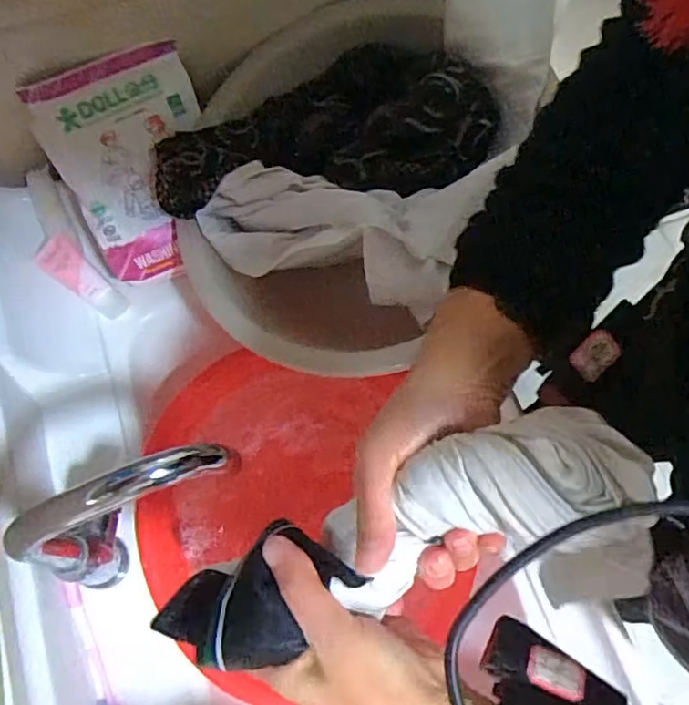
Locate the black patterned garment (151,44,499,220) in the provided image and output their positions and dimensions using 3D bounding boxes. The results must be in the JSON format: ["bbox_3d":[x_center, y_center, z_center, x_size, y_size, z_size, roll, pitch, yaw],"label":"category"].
[{"bbox_3d":[-0.028,-0.218,0.569,0.311,0.081,0.165,-10,70,-4],"label":"black patterned garment"}]

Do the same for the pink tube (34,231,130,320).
[{"bbox_3d":[-0.274,-0.080,0.639,0.102,0.019,0.039,46,73,-13],"label":"pink tube"}]

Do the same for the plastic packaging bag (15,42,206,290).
[{"bbox_3d":[-0.200,-0.180,0.596,0.146,0.030,0.201,-24,105,-15],"label":"plastic packaging bag"}]

